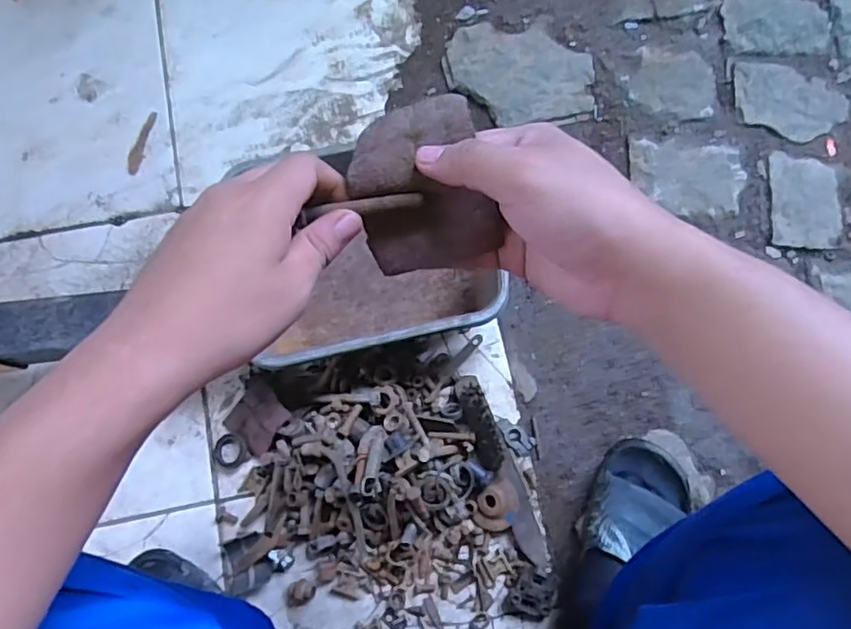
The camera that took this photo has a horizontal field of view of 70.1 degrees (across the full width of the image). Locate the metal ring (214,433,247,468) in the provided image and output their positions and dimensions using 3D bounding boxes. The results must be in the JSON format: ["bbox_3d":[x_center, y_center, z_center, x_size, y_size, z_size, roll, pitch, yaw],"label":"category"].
[{"bbox_3d":[-0.254,0.177,0.791,0.042,0.009,0.042,0,79,0],"label":"metal ring"}]

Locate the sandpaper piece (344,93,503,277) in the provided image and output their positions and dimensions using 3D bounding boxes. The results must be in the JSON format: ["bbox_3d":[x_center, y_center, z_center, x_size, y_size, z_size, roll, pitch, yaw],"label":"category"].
[{"bbox_3d":[-0.003,-0.072,0.342,0.074,0.022,0.088,-15,103,15],"label":"sandpaper piece"}]

